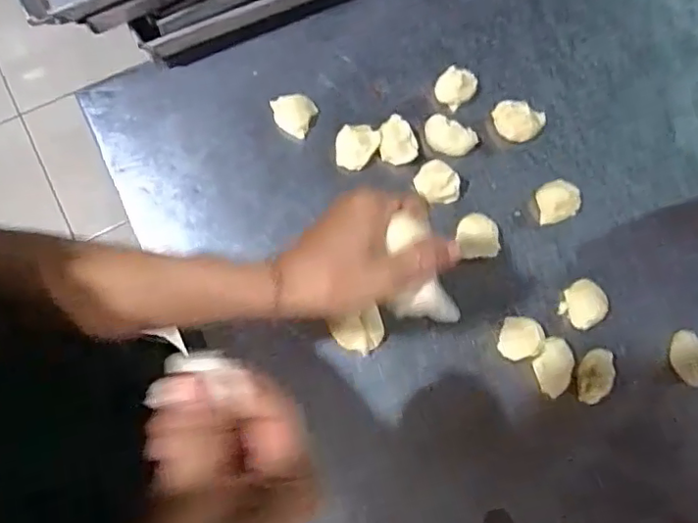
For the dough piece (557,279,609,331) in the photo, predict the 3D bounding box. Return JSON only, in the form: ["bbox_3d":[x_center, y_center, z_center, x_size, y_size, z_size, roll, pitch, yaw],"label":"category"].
[{"bbox_3d":[0.232,0.043,0.568,0.042,0.018,0.041,-43,82,-11],"label":"dough piece"}]

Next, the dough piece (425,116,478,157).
[{"bbox_3d":[0.105,-0.130,0.599,0.055,0.018,0.030,27,77,4],"label":"dough piece"}]

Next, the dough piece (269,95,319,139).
[{"bbox_3d":[-0.059,-0.154,0.594,0.043,0.024,0.035,28,77,4],"label":"dough piece"}]

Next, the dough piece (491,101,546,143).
[{"bbox_3d":[0.182,-0.151,0.610,0.055,0.020,0.042,-10,77,-4],"label":"dough piece"}]

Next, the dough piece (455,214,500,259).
[{"bbox_3d":[0.131,-0.027,0.583,0.041,0.016,0.043,-3,77,-3],"label":"dough piece"}]

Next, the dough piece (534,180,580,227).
[{"bbox_3d":[0.215,-0.062,0.589,0.039,0.026,0.039,-13,78,-5],"label":"dough piece"}]

